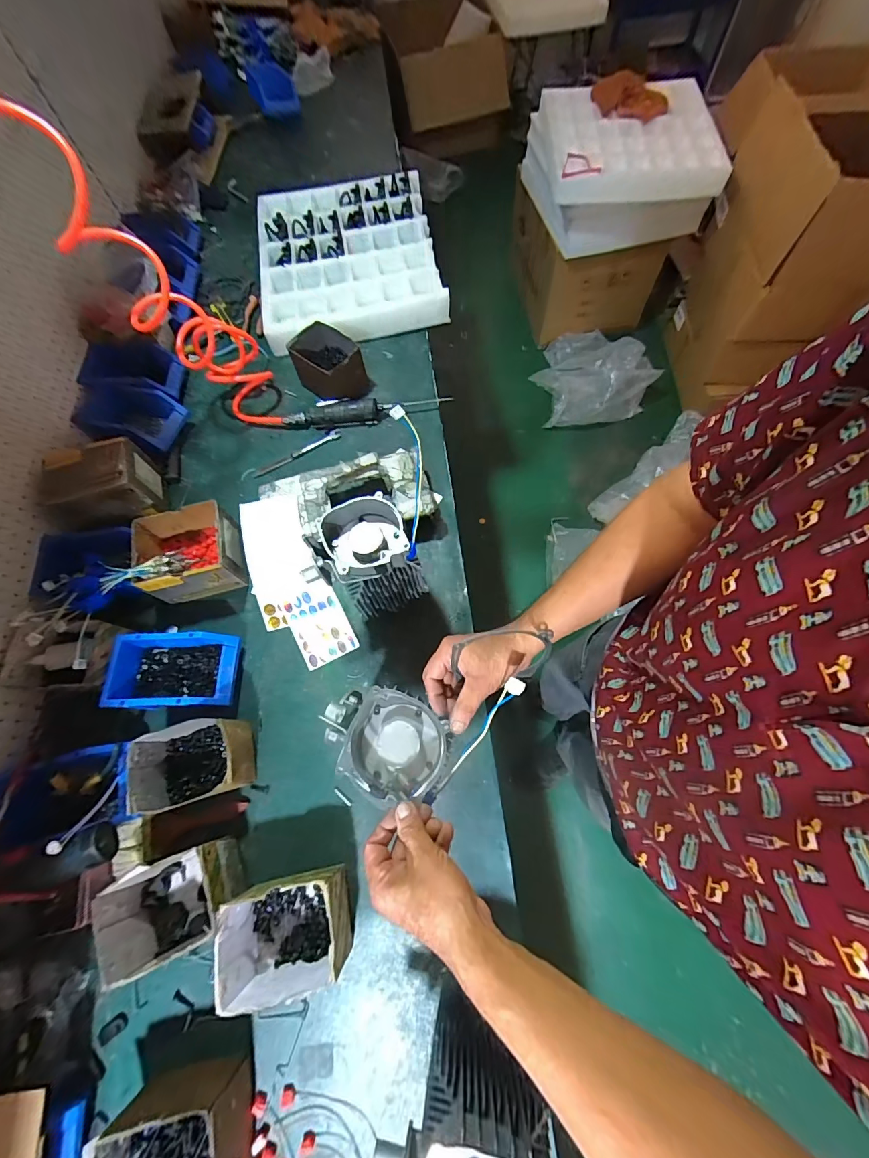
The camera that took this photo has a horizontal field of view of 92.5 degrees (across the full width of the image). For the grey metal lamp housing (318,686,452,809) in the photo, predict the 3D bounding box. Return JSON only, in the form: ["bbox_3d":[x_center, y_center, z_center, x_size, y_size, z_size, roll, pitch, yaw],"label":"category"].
[{"bbox_3d":[-0.062,0.191,0.497,0.160,0.051,0.116,17,70,10],"label":"grey metal lamp housing"}]

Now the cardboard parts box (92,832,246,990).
[{"bbox_3d":[-0.346,0.435,0.564,0.160,0.096,0.113,-26,69,-7],"label":"cardboard parts box"}]

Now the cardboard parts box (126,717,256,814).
[{"bbox_3d":[-0.361,0.277,0.628,0.157,0.083,0.110,-15,68,-3],"label":"cardboard parts box"}]

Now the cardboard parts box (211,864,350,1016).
[{"bbox_3d":[-0.194,0.462,0.548,0.157,0.101,0.117,-12,68,-2],"label":"cardboard parts box"}]

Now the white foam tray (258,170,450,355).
[{"bbox_3d":[-0.215,-0.773,1.000,0.417,0.057,0.447,-12,79,2],"label":"white foam tray"}]

